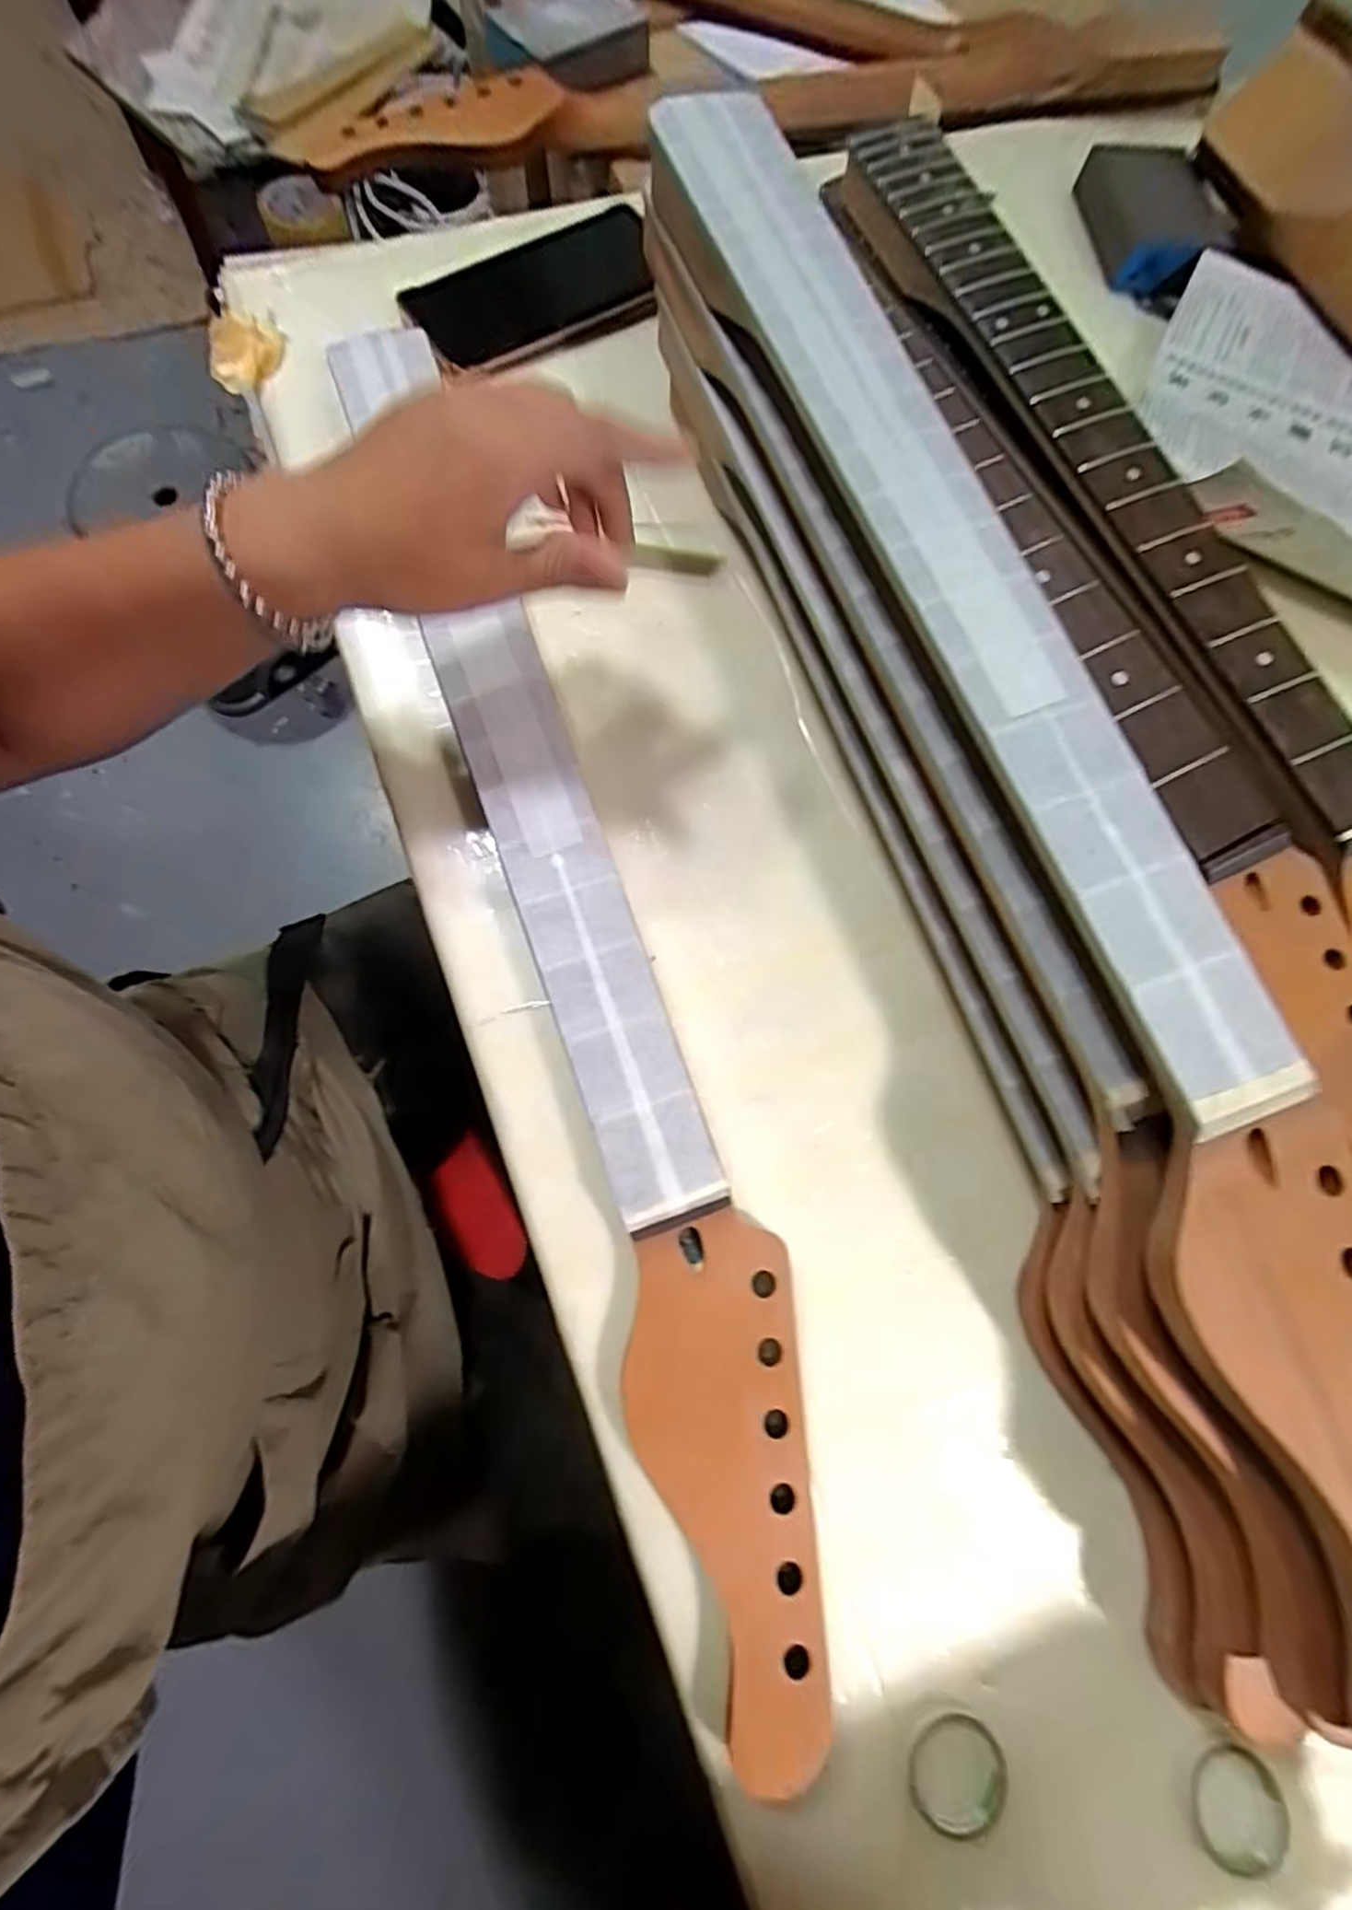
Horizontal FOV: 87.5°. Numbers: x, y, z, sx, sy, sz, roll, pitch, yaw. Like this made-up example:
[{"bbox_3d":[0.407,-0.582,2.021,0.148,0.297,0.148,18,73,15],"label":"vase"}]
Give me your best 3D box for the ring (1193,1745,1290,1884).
[{"bbox_3d":[0.199,0.302,0.249,0.033,0.004,0.037,-6,75,-3],"label":"ring"}]

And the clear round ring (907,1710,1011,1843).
[{"bbox_3d":[0.099,0.289,0.247,0.035,0.004,0.035,0,75,-1],"label":"clear round ring"}]

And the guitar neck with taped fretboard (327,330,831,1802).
[{"bbox_3d":[-0.049,-0.028,0.318,0.067,0.031,0.642,-18,76,-6],"label":"guitar neck with taped fretboard"}]

